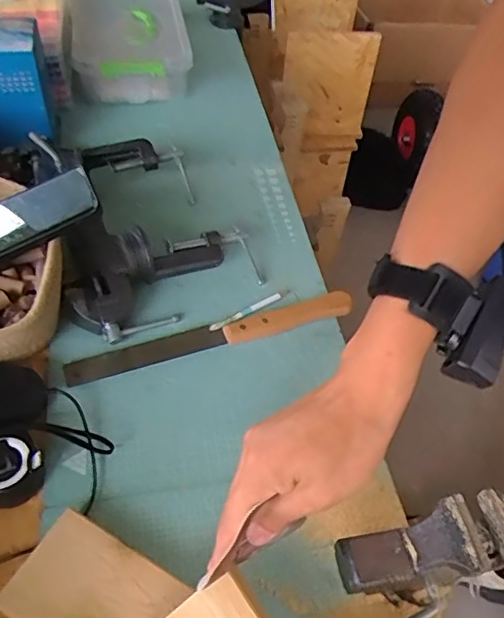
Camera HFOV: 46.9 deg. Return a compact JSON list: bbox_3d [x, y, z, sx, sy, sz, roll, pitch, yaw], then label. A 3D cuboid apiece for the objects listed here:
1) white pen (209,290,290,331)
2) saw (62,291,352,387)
[{"bbox_3d":[-0.001,0.000,0.627,0.105,0.006,0.012,-27,58,-24],"label":"white pen"},{"bbox_3d":[-0.037,0.026,0.595,0.298,0.014,0.031,-14,54,-16],"label":"saw"}]

